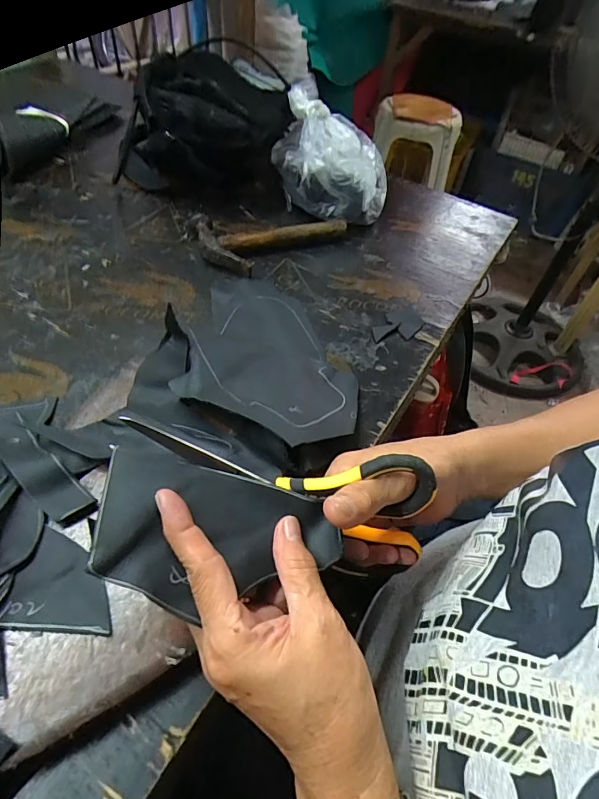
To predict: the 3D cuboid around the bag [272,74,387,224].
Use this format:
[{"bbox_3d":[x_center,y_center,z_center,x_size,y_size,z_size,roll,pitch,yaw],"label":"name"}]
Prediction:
[{"bbox_3d":[0.043,-0.330,0.593,0.170,0.128,0.118,27,53,16],"label":"bag"}]

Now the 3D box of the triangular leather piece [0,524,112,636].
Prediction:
[{"bbox_3d":[-0.139,0.108,0.260,0.061,0.004,0.056,5,50,-1],"label":"triangular leather piece"}]

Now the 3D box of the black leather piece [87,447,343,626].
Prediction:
[{"bbox_3d":[-0.045,0.073,0.234,0.129,0.020,0.076,20,46,-9],"label":"black leather piece"}]

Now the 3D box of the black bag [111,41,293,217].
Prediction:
[{"bbox_3d":[-0.134,-0.390,0.620,0.220,0.139,0.246,-4,50,-8],"label":"black bag"}]

